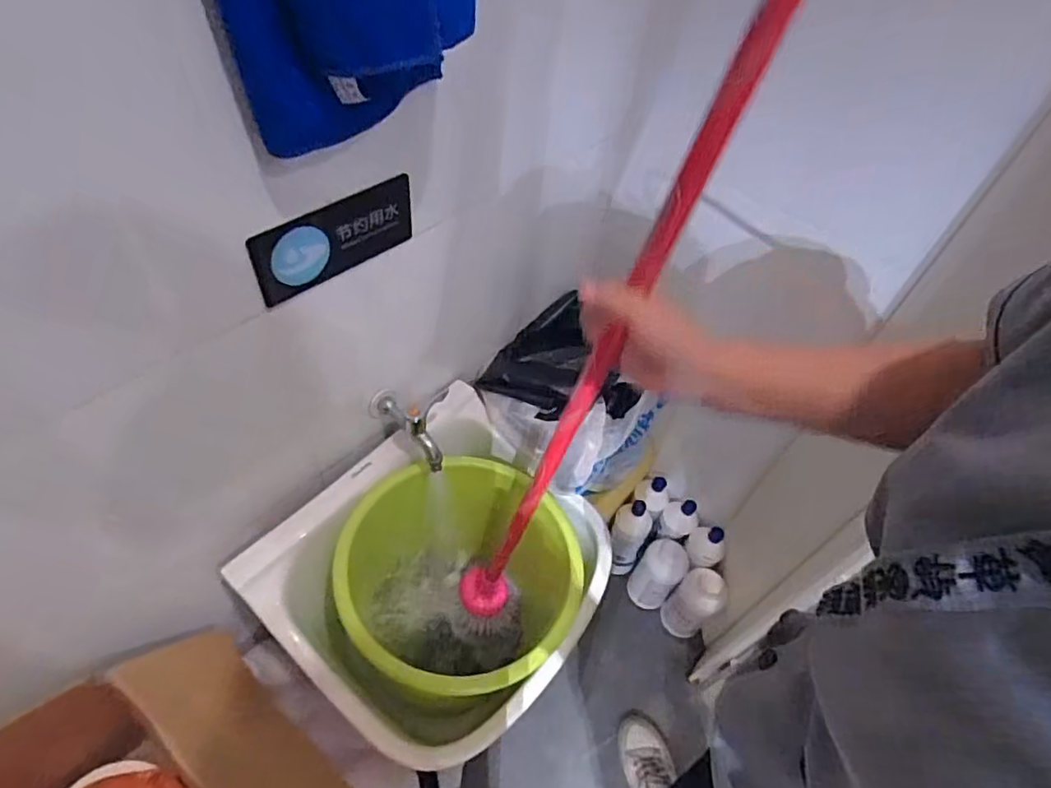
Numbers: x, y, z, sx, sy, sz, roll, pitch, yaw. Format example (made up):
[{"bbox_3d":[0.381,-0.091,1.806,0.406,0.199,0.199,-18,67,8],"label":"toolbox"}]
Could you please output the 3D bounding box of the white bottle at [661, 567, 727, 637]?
[{"bbox_3d":[0.345,0.442,1.224,0.080,0.204,0.088,2,50,-3],"label":"white bottle"}]

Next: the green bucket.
[{"bbox_3d":[-0.086,0.275,0.833,0.297,0.239,0.311,2,50,-3],"label":"green bucket"}]

